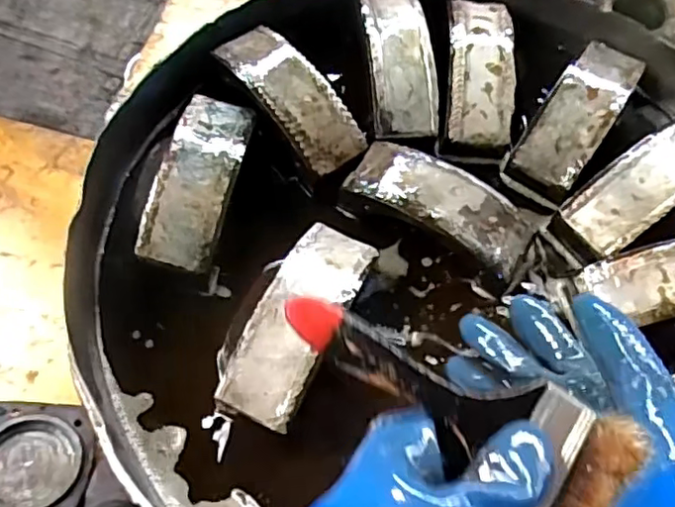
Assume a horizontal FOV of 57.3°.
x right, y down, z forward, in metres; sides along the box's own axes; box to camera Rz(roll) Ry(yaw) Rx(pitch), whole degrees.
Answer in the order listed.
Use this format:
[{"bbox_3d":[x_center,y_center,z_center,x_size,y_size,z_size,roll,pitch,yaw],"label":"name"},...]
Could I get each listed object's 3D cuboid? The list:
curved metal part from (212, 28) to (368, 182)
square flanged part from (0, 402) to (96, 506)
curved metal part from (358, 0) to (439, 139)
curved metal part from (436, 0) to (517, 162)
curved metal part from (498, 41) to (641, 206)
[{"bbox_3d":[-0.045,-0.144,0.550,0.062,0.033,0.160,-33,71,-16],"label":"curved metal part"},{"bbox_3d":[-0.391,0.264,0.772,0.155,0.013,0.162,11,46,-19],"label":"square flanged part"},{"bbox_3d":[0.056,-0.177,0.566,0.059,0.031,0.143,-5,66,-5],"label":"curved metal part"},{"bbox_3d":[0.134,-0.170,0.589,0.062,0.057,0.157,6,66,0],"label":"curved metal part"},{"bbox_3d":[0.217,-0.125,0.561,0.061,0.040,0.161,34,81,12],"label":"curved metal part"}]

